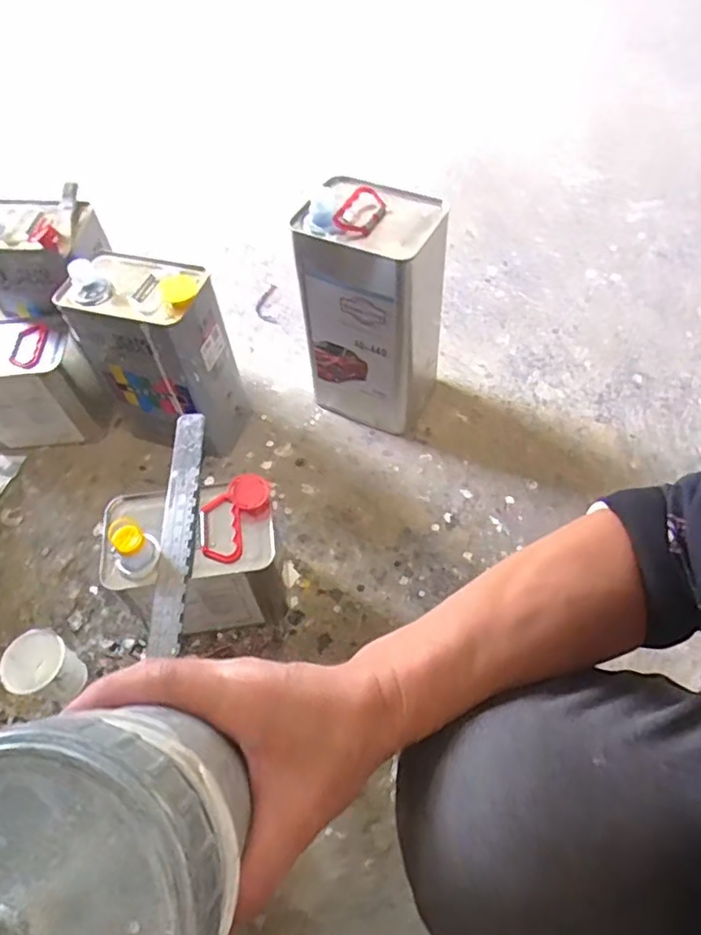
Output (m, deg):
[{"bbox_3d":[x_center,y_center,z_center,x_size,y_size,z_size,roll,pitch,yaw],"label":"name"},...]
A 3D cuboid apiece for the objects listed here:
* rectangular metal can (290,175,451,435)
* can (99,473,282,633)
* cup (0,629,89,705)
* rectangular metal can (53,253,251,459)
[{"bbox_3d":[0.030,-0.203,0.820,0.159,0.311,0.138,18,59,16],"label":"rectangular metal can"},{"bbox_3d":[-0.170,0.101,0.696,0.179,0.194,0.117,-12,56,-3],"label":"can"},{"bbox_3d":[-0.344,0.229,0.687,0.069,0.079,0.065,-2,56,3],"label":"cup"},{"bbox_3d":[-0.252,-0.143,0.828,0.170,0.269,0.113,13,58,13],"label":"rectangular metal can"}]

